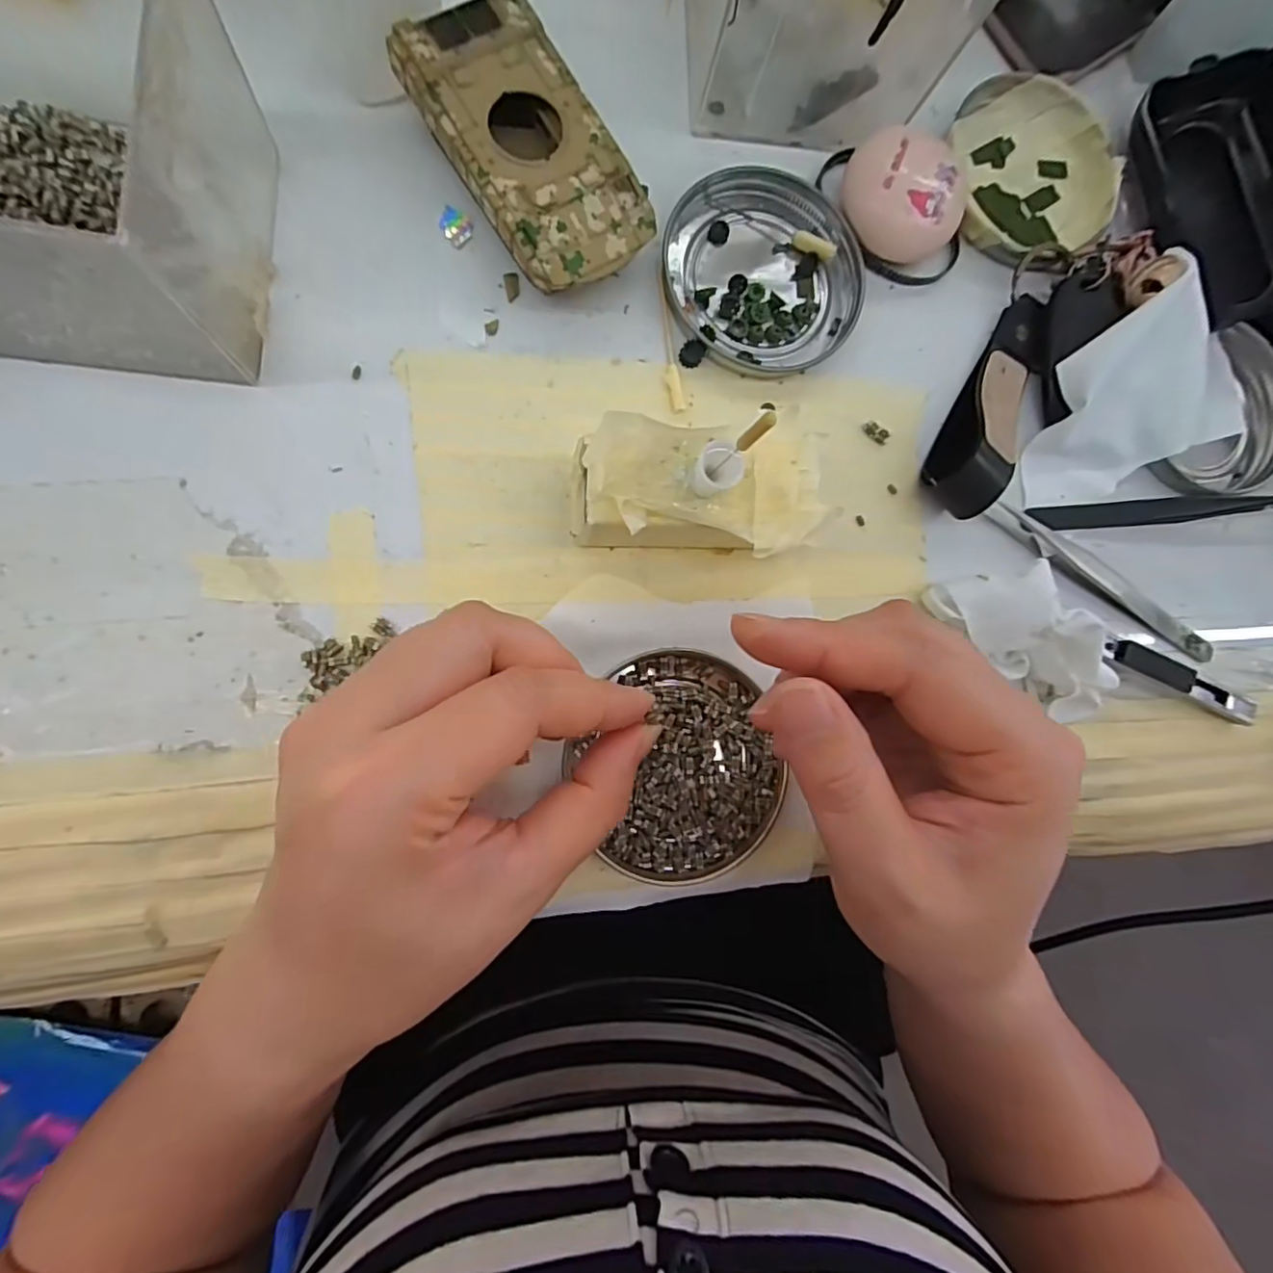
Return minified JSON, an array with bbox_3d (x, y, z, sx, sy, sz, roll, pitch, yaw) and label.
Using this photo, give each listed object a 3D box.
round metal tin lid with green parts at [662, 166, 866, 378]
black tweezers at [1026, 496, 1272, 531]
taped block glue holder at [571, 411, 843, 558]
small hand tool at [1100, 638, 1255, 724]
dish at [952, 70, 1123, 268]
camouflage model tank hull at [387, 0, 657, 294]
[{"bbox_3d":[0.050,-0.142,0.234,0.076,0.008,0.076,1,87,-9],"label":"round metal tin lid with green parts"},{"bbox_3d":[0.234,-0.055,0.260,0.138,0.007,0.011,-5,88,-10],"label":"black tweezers"},{"bbox_3d":[0.021,-0.049,0.205,0.087,0.043,0.046,0,87,-9],"label":"taped block glue holder"},{"bbox_3d":[0.226,0.018,0.249,0.068,0.010,0.011,26,83,-7],"label":"small hand tool"},{"bbox_3d":[0.170,-0.200,0.256,0.071,0.009,0.078,1,87,-9],"label":"dish"},{"bbox_3d":[-0.038,-0.166,0.212,0.052,0.025,0.094,-35,93,-10],"label":"camouflage model tank hull"}]

